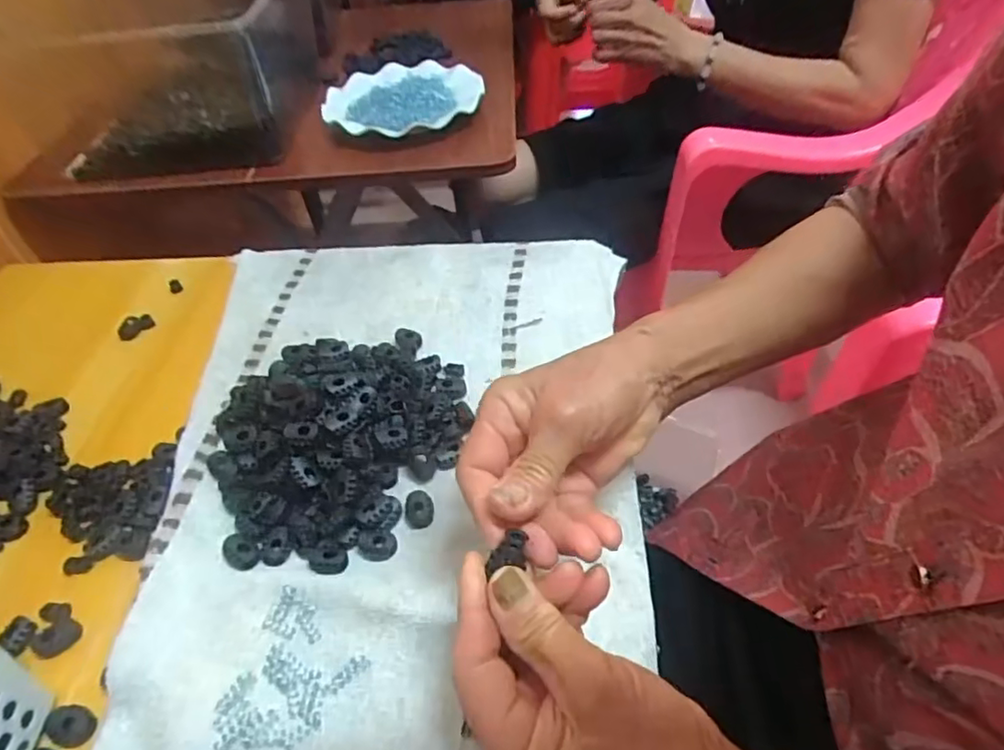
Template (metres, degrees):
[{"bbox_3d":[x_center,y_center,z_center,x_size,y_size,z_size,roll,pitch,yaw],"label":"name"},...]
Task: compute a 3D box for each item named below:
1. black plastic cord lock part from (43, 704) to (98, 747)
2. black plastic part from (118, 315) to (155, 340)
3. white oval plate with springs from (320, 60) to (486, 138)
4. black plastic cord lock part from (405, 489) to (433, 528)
[{"bbox_3d":[-0.217,0.176,0.301,0.024,0.009,0.017,9,48,12],"label":"black plastic cord lock part"},{"bbox_3d":[-0.320,-0.043,0.523,0.030,0.014,0.011,-32,53,-24],"label":"black plastic part"},{"bbox_3d":[-0.119,-0.335,0.715,0.183,0.020,0.160,-13,47,-8],"label":"white oval plate with springs"},{"bbox_3d":[-0.051,0.082,0.370,0.017,0.005,0.023,-6,47,-2],"label":"black plastic cord lock part"}]

